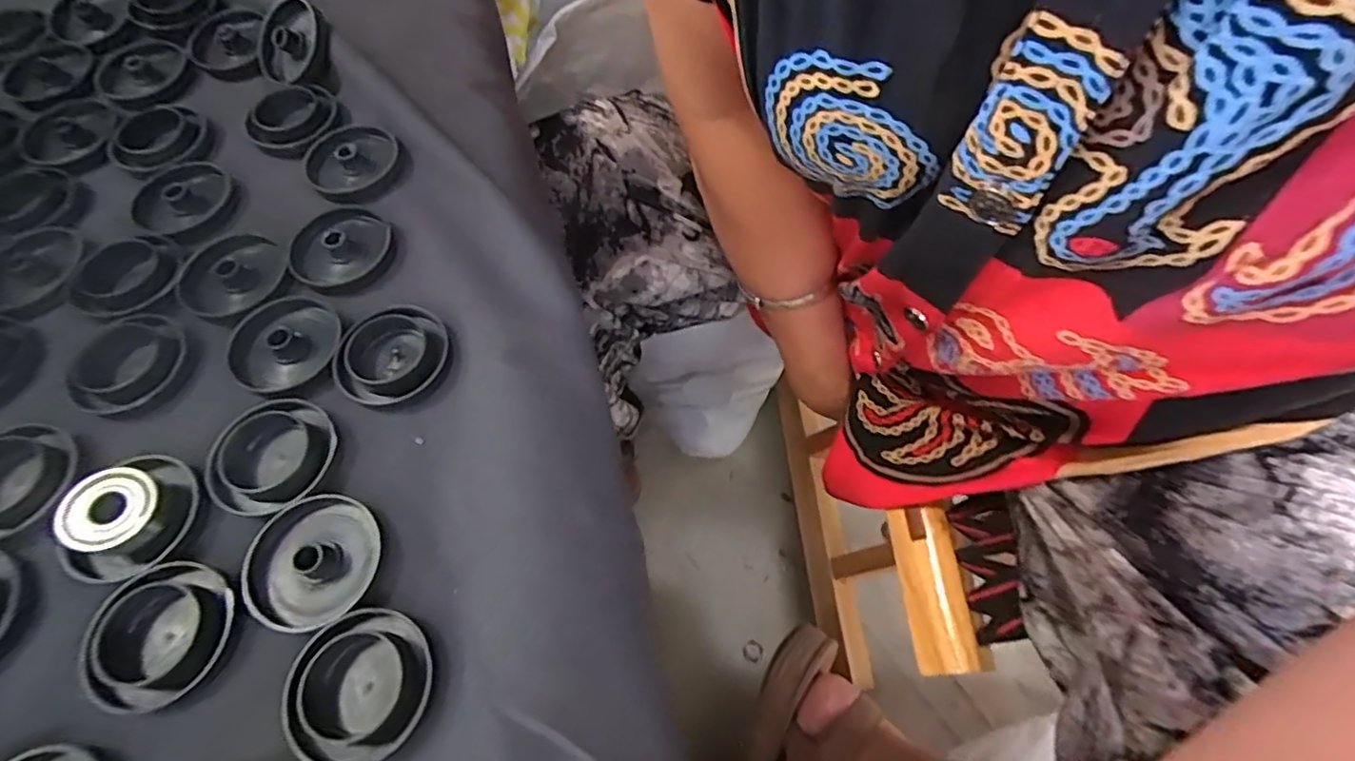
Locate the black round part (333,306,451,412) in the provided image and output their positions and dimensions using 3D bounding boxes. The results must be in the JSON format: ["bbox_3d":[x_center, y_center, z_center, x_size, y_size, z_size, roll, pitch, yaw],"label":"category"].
[{"bbox_3d":[-0.083,-0.007,0.184,0.033,0.009,0.031,0,63,1],"label":"black round part"}]

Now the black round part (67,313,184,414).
[{"bbox_3d":[-0.166,-0.006,0.185,0.035,0.006,0.032,0,63,1],"label":"black round part"}]

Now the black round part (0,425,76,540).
[{"bbox_3d":[-0.181,0.027,0.169,0.033,0.006,0.033,0,63,1],"label":"black round part"}]

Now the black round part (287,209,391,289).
[{"bbox_3d":[-0.112,-0.043,0.205,0.032,0.011,0.030,0,63,1],"label":"black round part"}]

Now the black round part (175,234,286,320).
[{"bbox_3d":[-0.144,-0.034,0.201,0.034,0.007,0.032,0,63,1],"label":"black round part"}]

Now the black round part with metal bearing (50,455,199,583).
[{"bbox_3d":[-0.141,0.035,0.160,0.026,0.016,0.033,12,64,7],"label":"black round part with metal bearing"}]

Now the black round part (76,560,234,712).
[{"bbox_3d":[-0.126,0.062,0.151,0.026,0.013,0.033,8,63,5],"label":"black round part"}]

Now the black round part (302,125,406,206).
[{"bbox_3d":[-0.116,-0.079,0.223,0.038,0.008,0.032,37,69,18],"label":"black round part"}]

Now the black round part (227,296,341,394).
[{"bbox_3d":[-0.120,-0.011,0.188,0.032,0.008,0.030,0,63,1],"label":"black round part"}]

